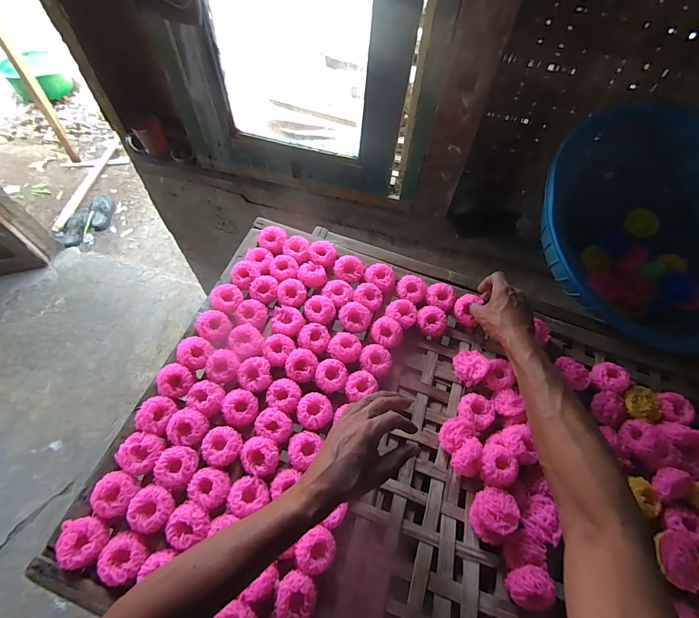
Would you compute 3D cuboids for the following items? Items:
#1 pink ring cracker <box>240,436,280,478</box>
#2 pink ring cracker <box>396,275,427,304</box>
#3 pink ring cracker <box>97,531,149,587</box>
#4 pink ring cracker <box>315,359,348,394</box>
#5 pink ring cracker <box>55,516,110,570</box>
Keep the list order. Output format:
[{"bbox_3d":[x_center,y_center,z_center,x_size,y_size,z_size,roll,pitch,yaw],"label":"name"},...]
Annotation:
[{"bbox_3d":[-0.127,0.208,0.494,0.051,0.023,0.049,1,60,-2],"label":"pink ring cracker"},{"bbox_3d":[0.113,-0.034,0.640,0.053,0.028,0.047,23,62,10],"label":"pink ring cracker"},{"bbox_3d":[-0.275,0.301,0.424,0.046,0.015,0.052,-27,65,-17],"label":"pink ring cracker"},{"bbox_3d":[-0.028,0.108,0.557,0.050,0.018,0.049,1,60,-2],"label":"pink ring cracker"},{"bbox_3d":[-0.326,0.285,0.427,0.050,0.013,0.052,0,60,-3],"label":"pink ring cracker"}]

